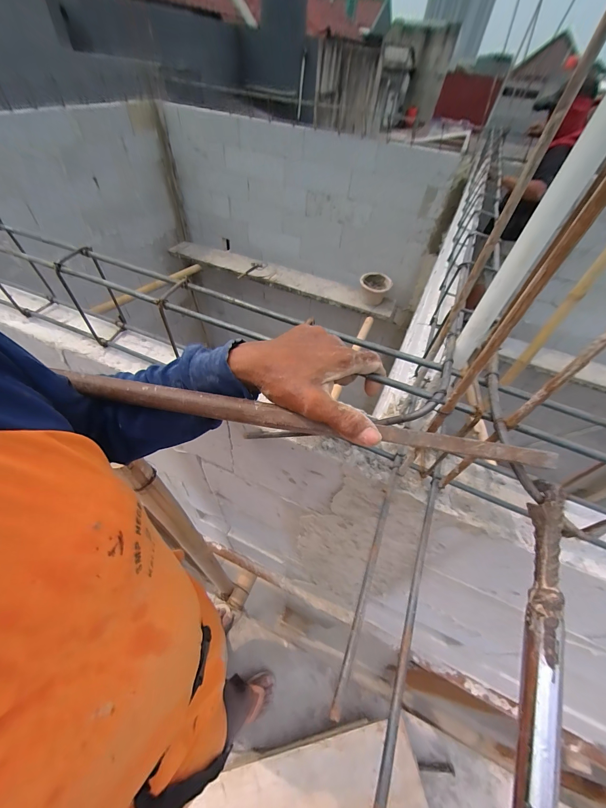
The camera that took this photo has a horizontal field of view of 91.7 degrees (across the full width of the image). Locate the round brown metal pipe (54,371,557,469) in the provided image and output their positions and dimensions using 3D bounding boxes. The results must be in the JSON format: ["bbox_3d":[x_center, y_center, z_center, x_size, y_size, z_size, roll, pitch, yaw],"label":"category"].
[{"bbox_3d":[-0.009,0.012,0.256,0.419,0.012,0.014,9,50,5],"label":"round brown metal pipe"}]

